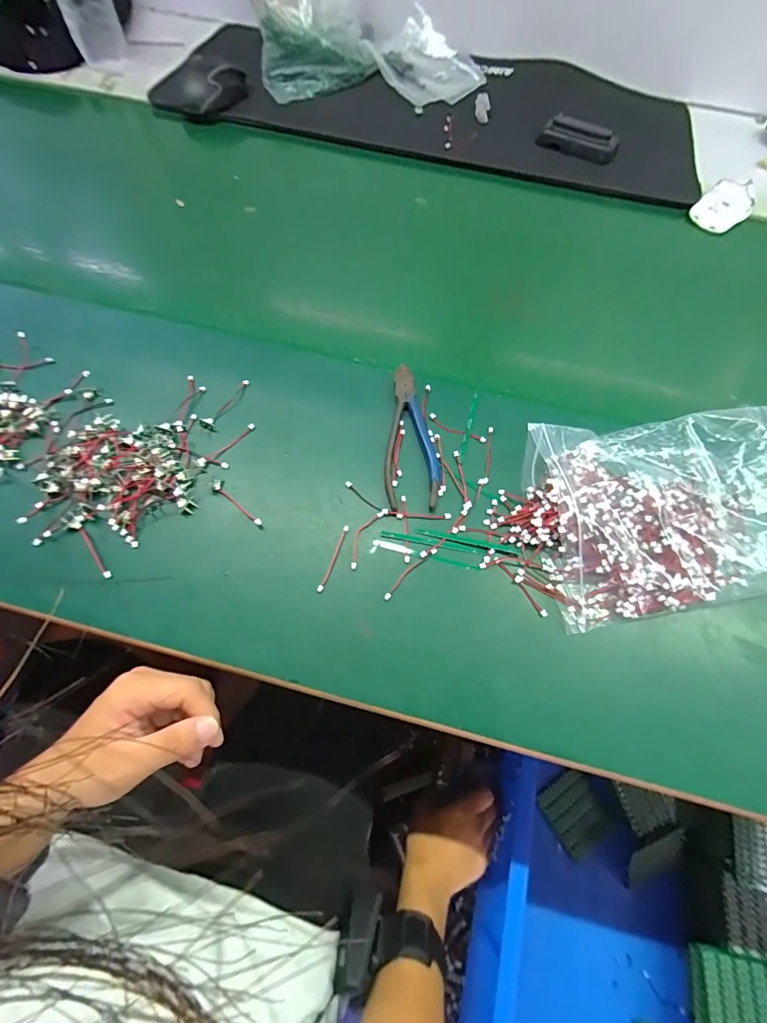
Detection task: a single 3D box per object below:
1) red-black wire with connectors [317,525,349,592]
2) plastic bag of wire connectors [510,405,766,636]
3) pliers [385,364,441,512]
[{"bbox_3d":[-0.040,0.037,0.345,0.005,0.004,0.057,20,65,7],"label":"red-black wire with connectors"},{"bbox_3d":[0.240,-0.009,0.355,0.260,0.049,0.159,-9,67,-7],"label":"plastic bag of wire connectors"},{"bbox_3d":[0.029,-0.070,0.390,0.048,0.013,0.145,5,66,0],"label":"pliers"}]

